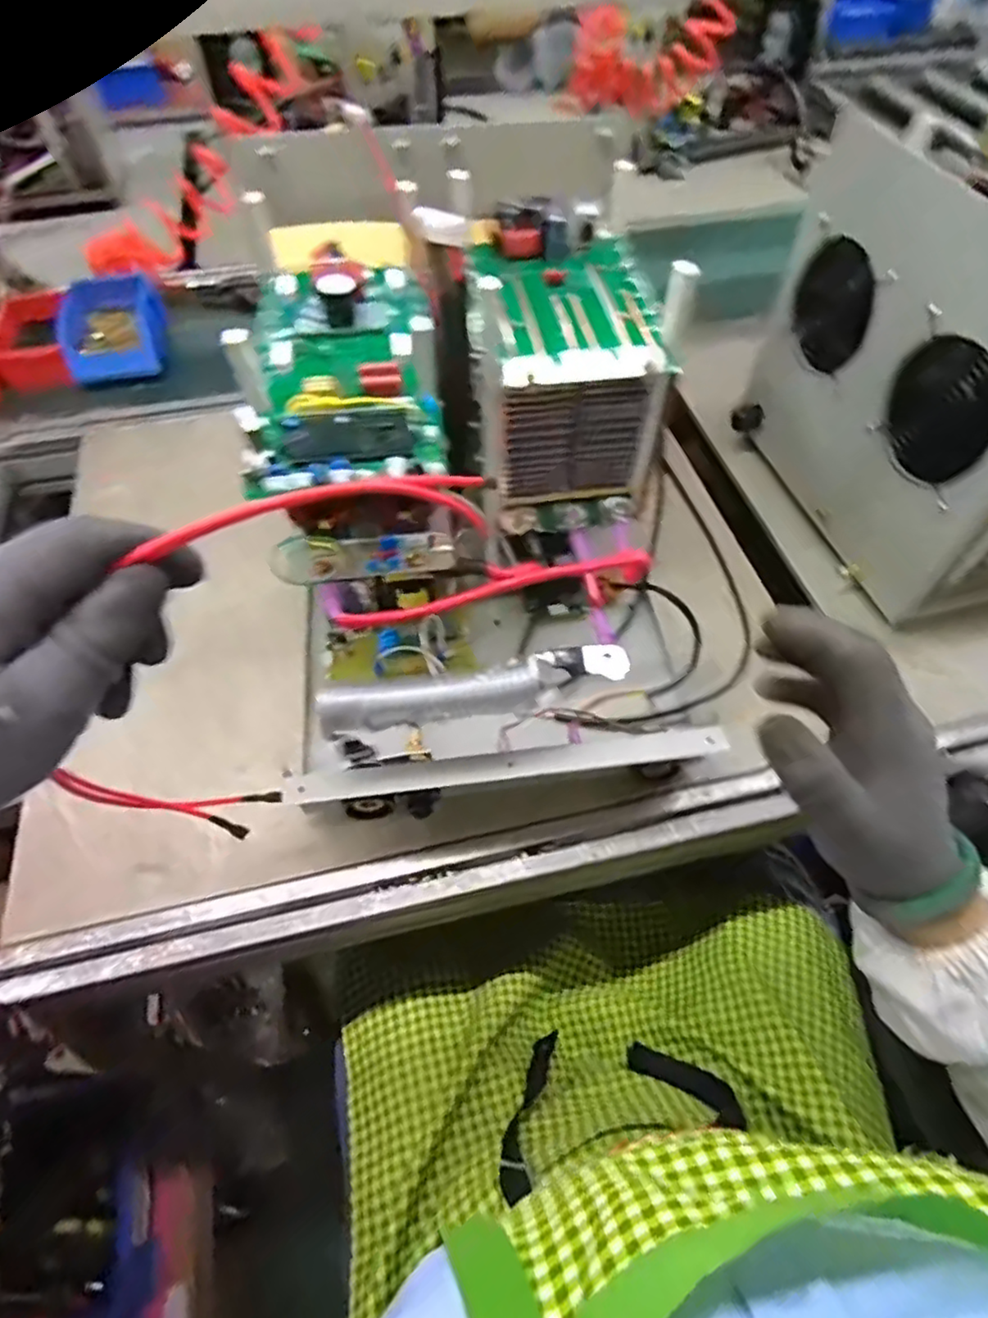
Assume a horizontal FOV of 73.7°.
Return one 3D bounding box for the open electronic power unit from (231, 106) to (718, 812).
[{"bbox_3d":[-0.007,-0.147,0.536,0.311,0.306,0.460,-7,56,-4],"label":"open electronic power unit"}]

